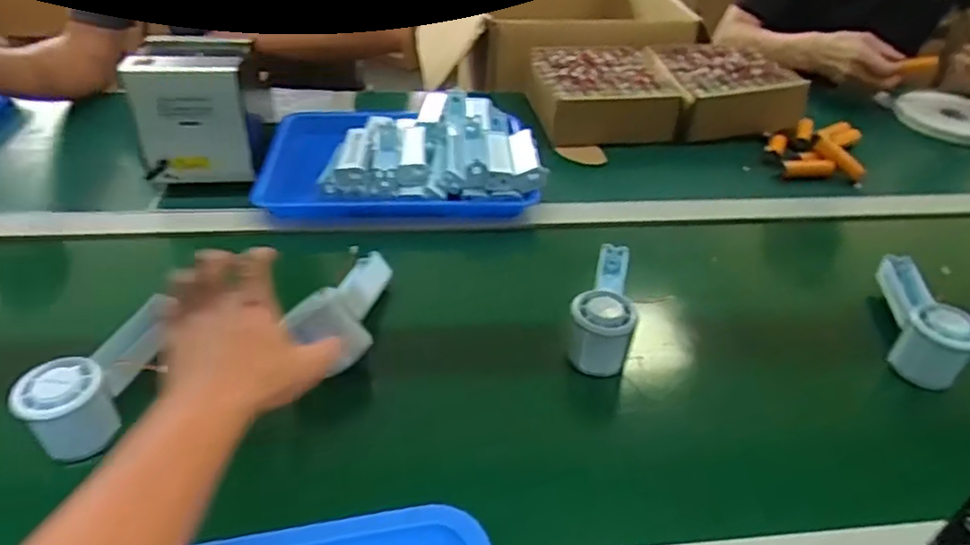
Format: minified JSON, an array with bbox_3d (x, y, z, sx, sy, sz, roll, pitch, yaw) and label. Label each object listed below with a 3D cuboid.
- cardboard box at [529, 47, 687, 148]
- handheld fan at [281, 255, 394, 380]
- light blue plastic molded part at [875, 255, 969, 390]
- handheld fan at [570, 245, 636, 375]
[{"bbox_3d":[0.175,-0.275,0.991,0.205,0.083,0.212,-3,38,-7],"label":"cardboard box"},{"bbox_3d":[-0.122,0.032,0.586,0.055,0.055,0.158,7,22,5],"label":"handheld fan"},{"bbox_3d":[0.433,0.036,0.645,0.046,0.069,0.175,12,39,12],"label":"light blue plastic molded part"},{"bbox_3d":[0.120,0.024,0.626,0.052,0.062,0.146,12,39,12],"label":"handheld fan"}]

